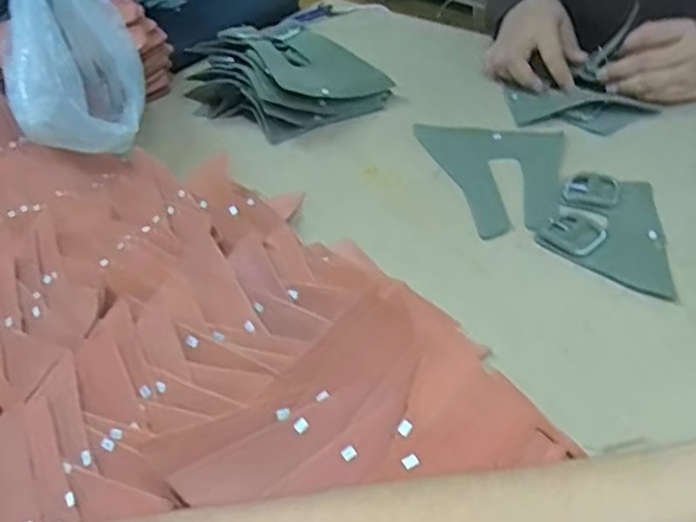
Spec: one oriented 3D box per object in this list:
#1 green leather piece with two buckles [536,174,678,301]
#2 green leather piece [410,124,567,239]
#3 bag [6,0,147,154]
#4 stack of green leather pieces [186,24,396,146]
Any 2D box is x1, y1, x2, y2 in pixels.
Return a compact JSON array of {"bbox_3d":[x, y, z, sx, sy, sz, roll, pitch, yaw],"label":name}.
[{"bbox_3d":[0.215,-0.028,0.586,0.097,0.006,0.142,3,42,12],"label":"green leather piece with two buckles"},{"bbox_3d":[0.157,-0.091,0.676,0.130,0.006,0.187,-13,41,-5],"label":"green leather piece"},{"bbox_3d":[-0.287,-0.209,0.707,0.131,0.175,0.139,-16,42,-9],"label":"bag"},{"bbox_3d":[-0.064,-0.206,0.781,0.196,0.089,0.121,-22,43,-16],"label":"stack of green leather pieces"}]

